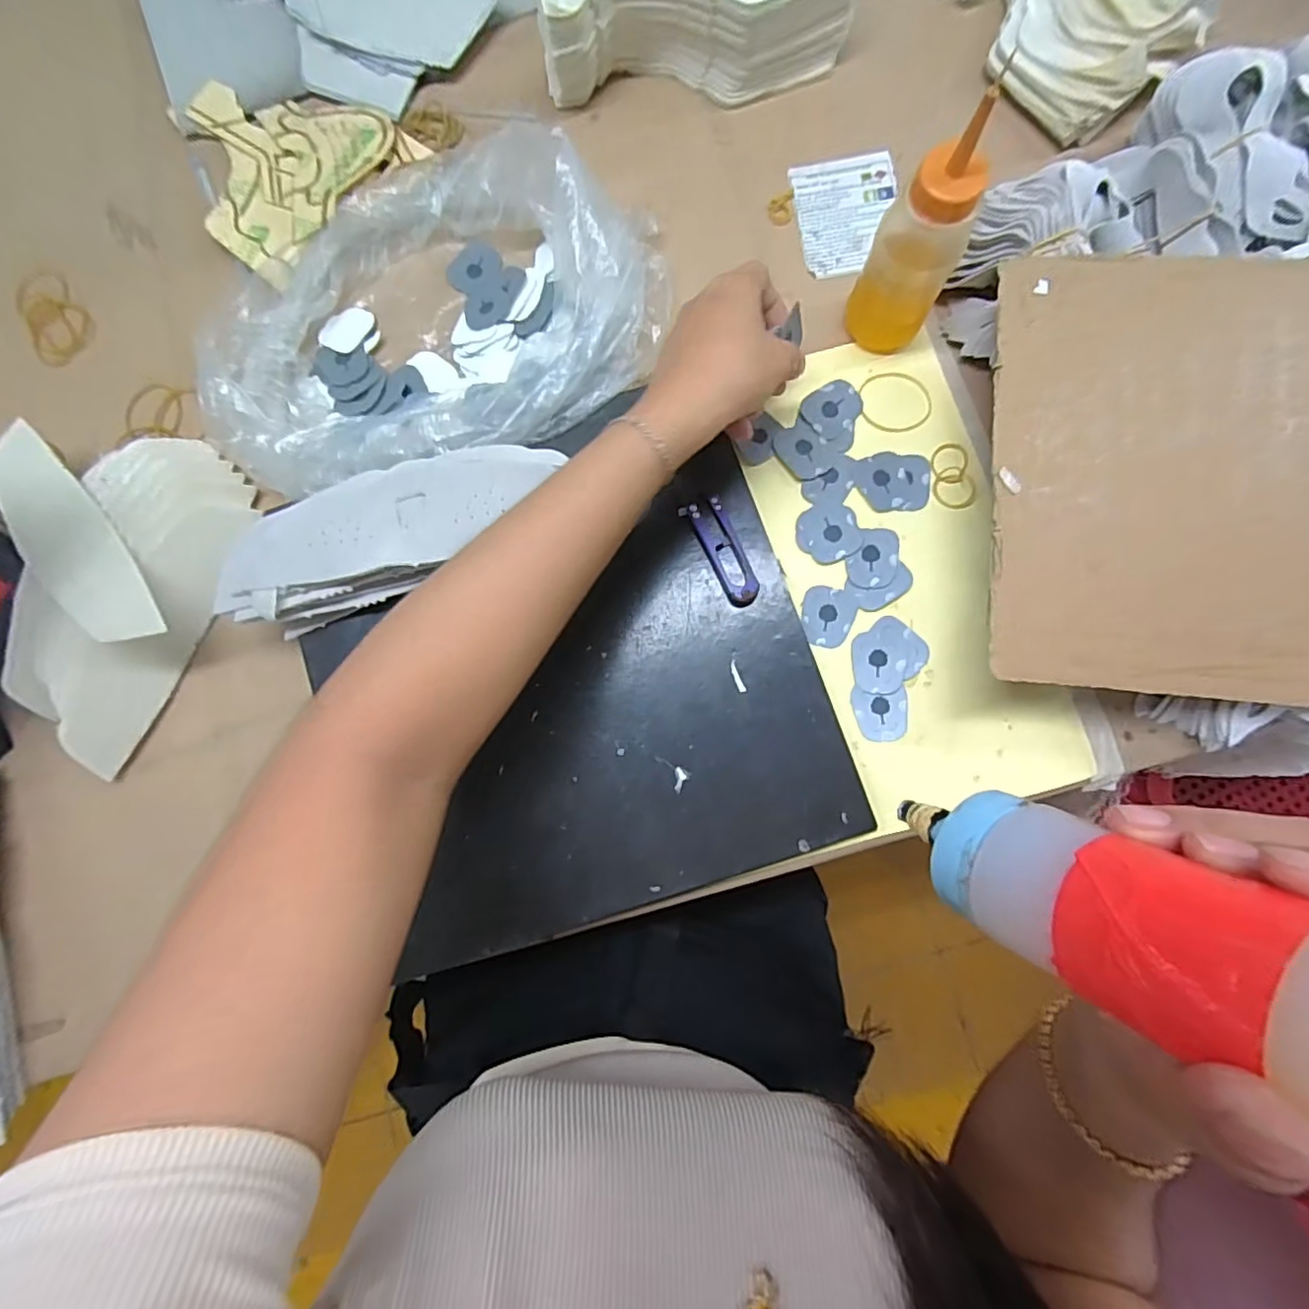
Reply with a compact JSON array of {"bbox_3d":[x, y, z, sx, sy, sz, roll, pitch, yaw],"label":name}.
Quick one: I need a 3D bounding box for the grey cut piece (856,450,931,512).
[{"bbox_3d":[0.157,-0.113,0.396,0.047,0.004,0.039,4,81,3],"label":"grey cut piece"}]

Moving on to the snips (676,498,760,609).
[{"bbox_3d":[0.044,-0.064,0.369,0.025,0.011,0.071,-29,81,-2],"label":"snips"}]

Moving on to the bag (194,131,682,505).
[{"bbox_3d":[-0.146,-0.233,0.398,0.302,0.063,0.220,-11,81,1],"label":"bag"}]

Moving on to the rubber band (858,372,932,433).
[{"bbox_3d":[0.162,-0.169,0.404,0.047,0.004,0.042,-6,81,1],"label":"rubber band"}]

